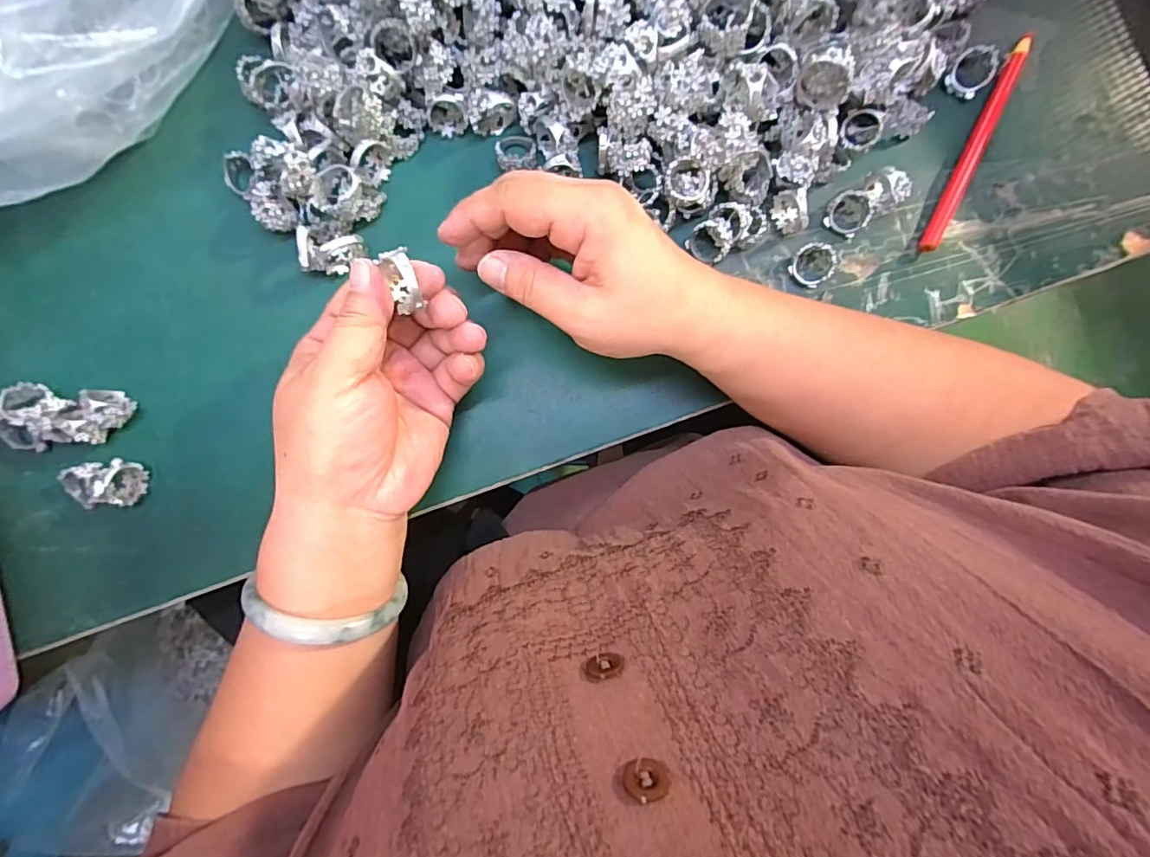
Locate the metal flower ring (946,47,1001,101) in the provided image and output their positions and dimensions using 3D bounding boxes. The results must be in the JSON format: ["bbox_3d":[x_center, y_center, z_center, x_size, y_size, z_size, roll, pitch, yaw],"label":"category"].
[{"bbox_3d":[0.228,-0.205,0.296,0.027,0.013,0.023,-40,91,-2],"label":"metal flower ring"}]

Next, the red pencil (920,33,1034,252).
[{"bbox_3d":[0.232,-0.165,0.299,0.008,0.010,0.140,27,88,-2],"label":"red pencil"}]

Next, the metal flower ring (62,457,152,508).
[{"bbox_3d":[-0.242,0.028,0.264,0.035,0.020,0.023,-3,90,-3],"label":"metal flower ring"}]

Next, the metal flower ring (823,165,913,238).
[{"bbox_3d":[0.161,-0.126,0.286,0.040,0.022,0.023,-34,91,-2],"label":"metal flower ring"}]

